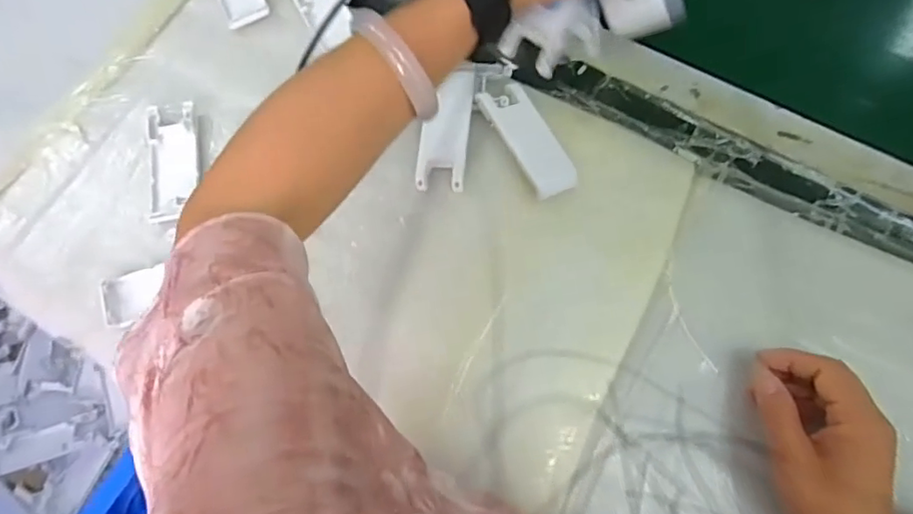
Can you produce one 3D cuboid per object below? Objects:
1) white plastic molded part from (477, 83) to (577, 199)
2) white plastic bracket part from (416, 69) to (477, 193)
[{"bbox_3d":[0.058,-0.094,0.459,0.039,0.013,0.098,-29,73,-6],"label":"white plastic molded part"},{"bbox_3d":[-0.008,-0.104,0.467,0.039,0.013,0.101,6,72,5],"label":"white plastic bracket part"}]

